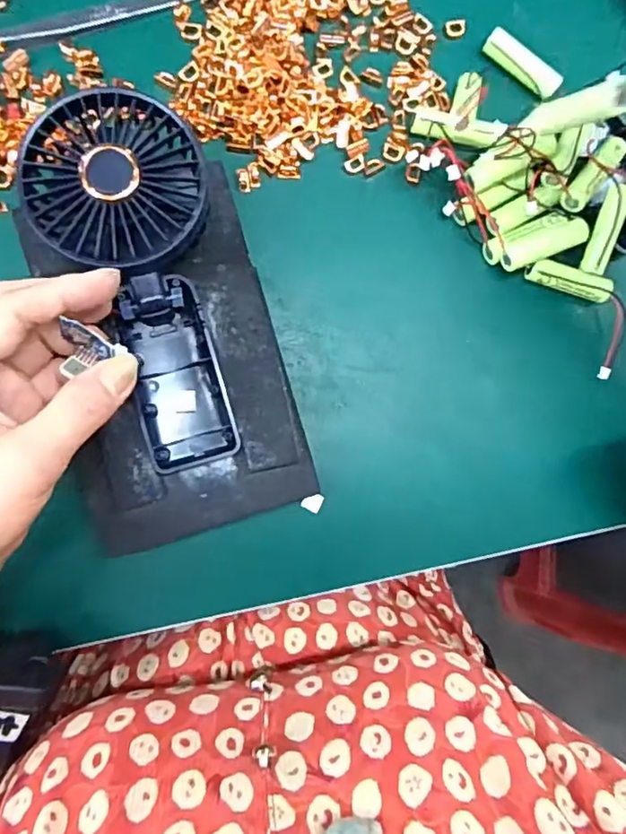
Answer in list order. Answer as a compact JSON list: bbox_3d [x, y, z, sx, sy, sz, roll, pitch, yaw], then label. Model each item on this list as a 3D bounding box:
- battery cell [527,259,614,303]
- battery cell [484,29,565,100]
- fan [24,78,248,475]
[{"bbox_3d":[0.151,-0.080,0.338,0.052,0.011,0.015,14,86,-3],"label":"battery cell"},{"bbox_3d":[0.122,-0.205,0.332,0.049,0.011,0.015,35,85,-2],"label":"battery cell"},{"bbox_3d":[-0.084,-0.064,0.290,0.079,0.045,0.183,-15,101,-5],"label":"fan"}]

